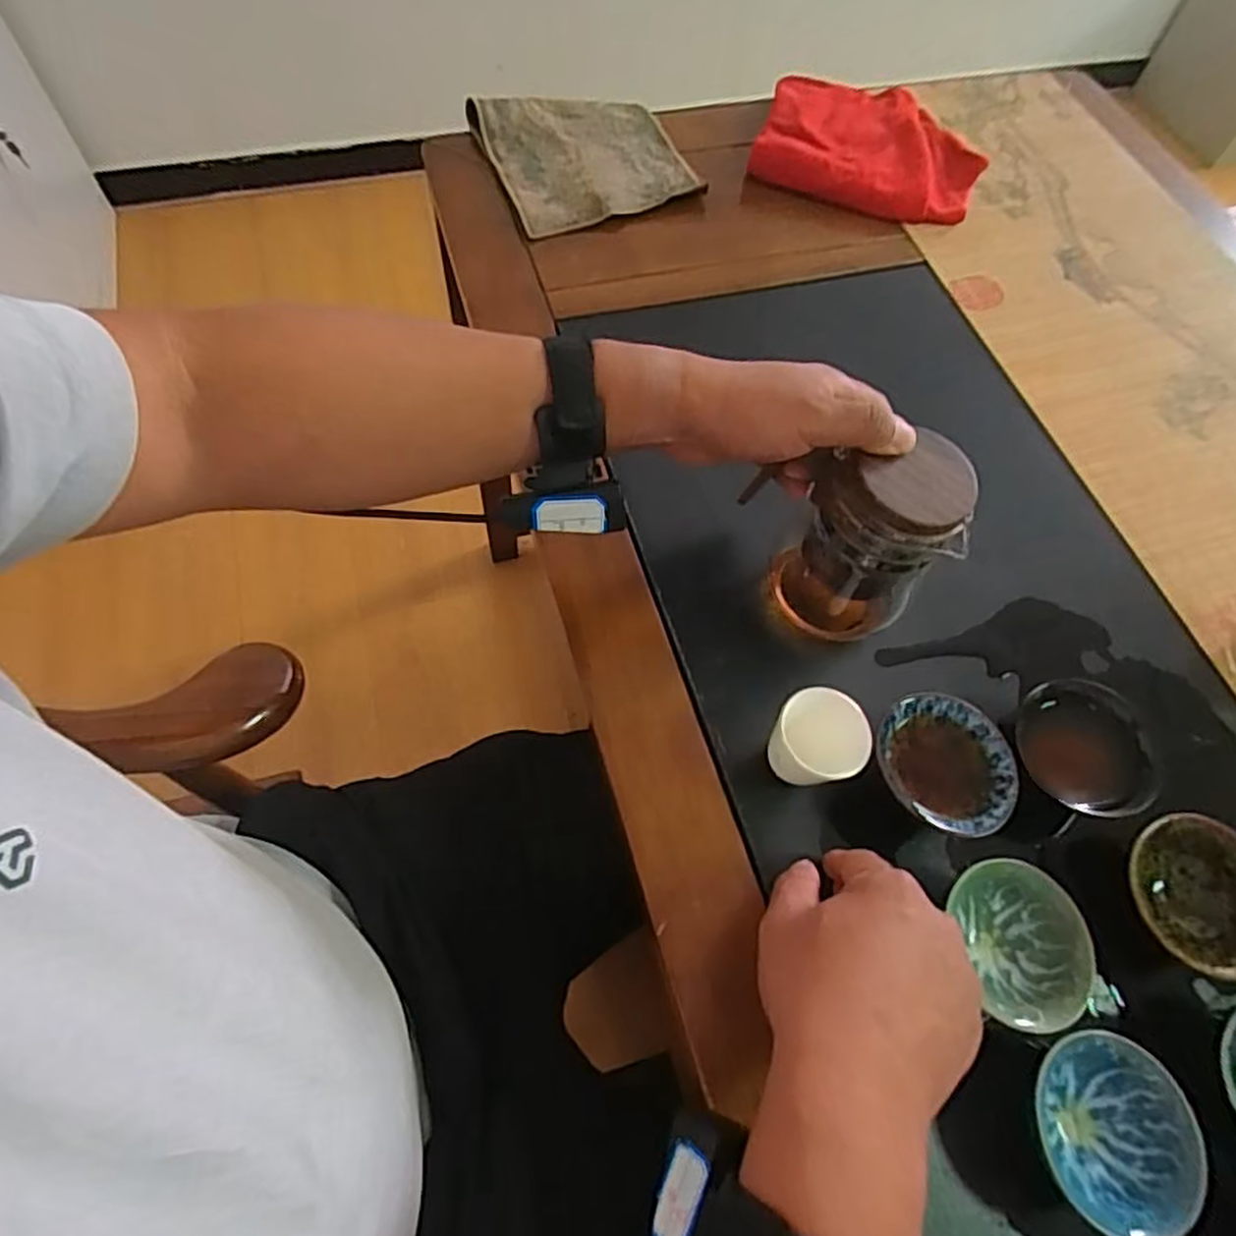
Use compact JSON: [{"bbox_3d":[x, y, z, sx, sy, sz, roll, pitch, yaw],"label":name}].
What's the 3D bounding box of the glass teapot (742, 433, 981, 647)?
[{"bbox_3d":[0.138,-0.055,0.462,0.126,0.147,0.068,38,67,8],"label":"glass teapot"}]

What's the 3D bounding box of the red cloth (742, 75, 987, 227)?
[{"bbox_3d":[0.254,-0.479,0.729,0.209,0.032,0.187,18,63,7],"label":"red cloth"}]

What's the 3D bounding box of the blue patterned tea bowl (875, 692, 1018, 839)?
[{"bbox_3d":[0.196,0.092,0.449,0.081,0.036,0.084,1,62,-2],"label":"blue patterned tea bowl"}]

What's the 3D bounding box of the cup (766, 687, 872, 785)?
[{"bbox_3d":[0.119,0.078,0.438,0.054,0.056,0.056,1,62,-2],"label":"cup"}]

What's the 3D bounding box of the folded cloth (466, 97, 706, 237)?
[{"bbox_3d":[-0.034,-0.448,0.701,0.175,0.018,0.173,-20,65,-13],"label":"folded cloth"}]

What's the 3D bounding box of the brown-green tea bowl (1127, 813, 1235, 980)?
[{"bbox_3d":[0.333,0.160,0.421,0.078,0.036,0.084,1,62,-2],"label":"brown-green tea bowl"}]

